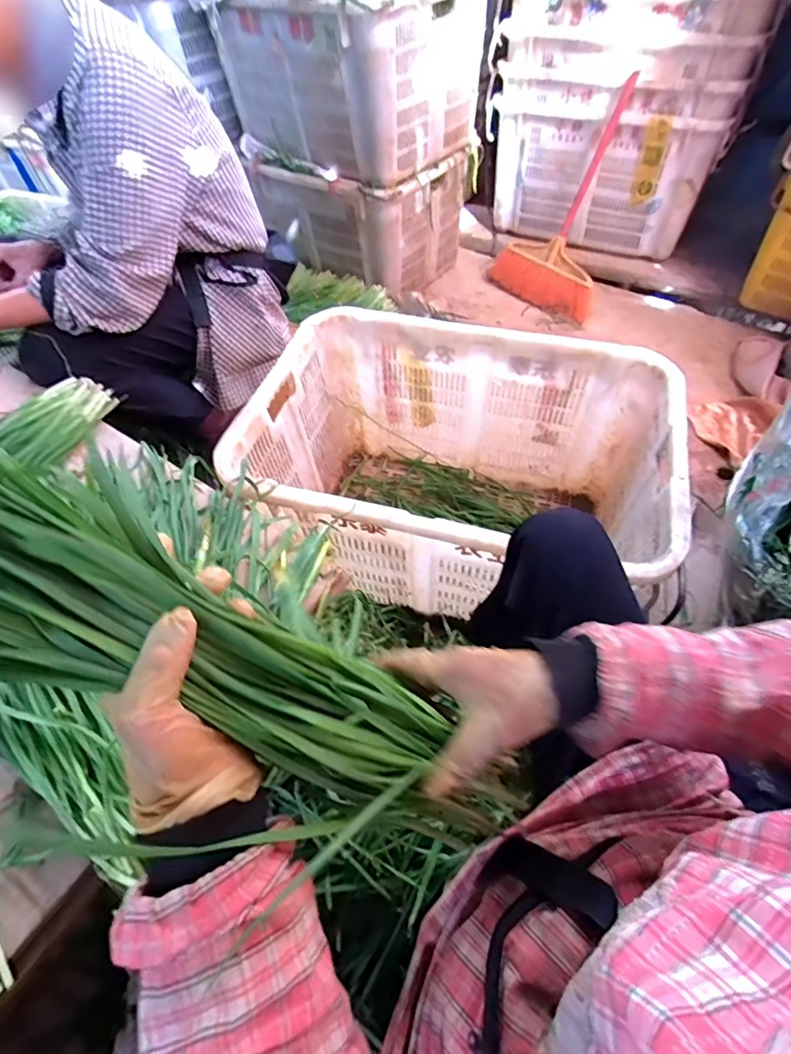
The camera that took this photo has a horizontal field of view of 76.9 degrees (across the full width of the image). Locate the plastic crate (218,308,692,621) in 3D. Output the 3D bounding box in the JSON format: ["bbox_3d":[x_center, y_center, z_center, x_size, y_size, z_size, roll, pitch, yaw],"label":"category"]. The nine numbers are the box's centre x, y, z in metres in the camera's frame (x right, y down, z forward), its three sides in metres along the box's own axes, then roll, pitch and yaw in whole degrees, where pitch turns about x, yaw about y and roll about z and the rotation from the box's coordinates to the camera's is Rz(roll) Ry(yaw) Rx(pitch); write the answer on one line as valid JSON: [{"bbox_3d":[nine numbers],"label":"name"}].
[{"bbox_3d":[0.100,-0.081,0.909,0.651,0.364,0.455,12,56,13],"label":"plastic crate"}]

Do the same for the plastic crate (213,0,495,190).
[{"bbox_3d":[-0.088,-1.207,1.306,0.547,0.324,0.502,35,64,26],"label":"plastic crate"}]

